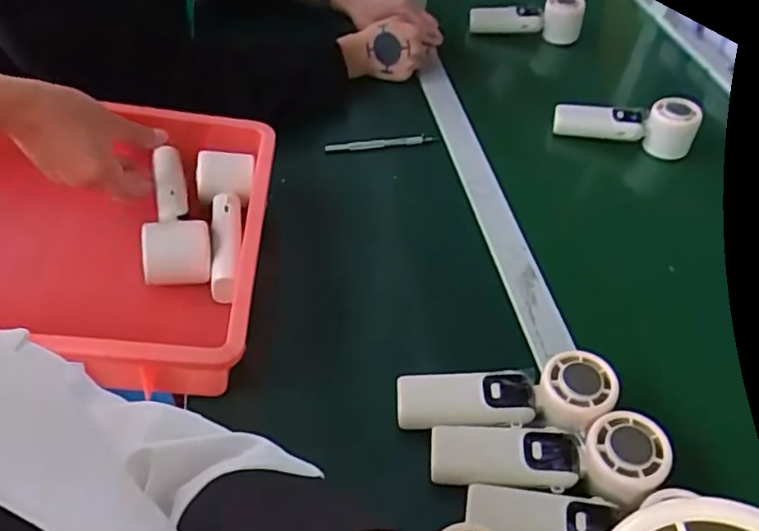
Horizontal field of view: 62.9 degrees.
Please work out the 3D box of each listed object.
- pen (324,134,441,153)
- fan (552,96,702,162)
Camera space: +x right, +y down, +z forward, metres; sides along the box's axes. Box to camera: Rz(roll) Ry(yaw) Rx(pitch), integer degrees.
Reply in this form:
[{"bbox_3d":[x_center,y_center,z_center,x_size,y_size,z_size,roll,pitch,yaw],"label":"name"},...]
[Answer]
[{"bbox_3d":[0.002,-0.145,0.738,0.135,0.014,0.012,-7,49,-11],"label":"pen"},{"bbox_3d":[0.303,-0.185,0.770,0.161,0.064,0.054,8,48,2],"label":"fan"}]

